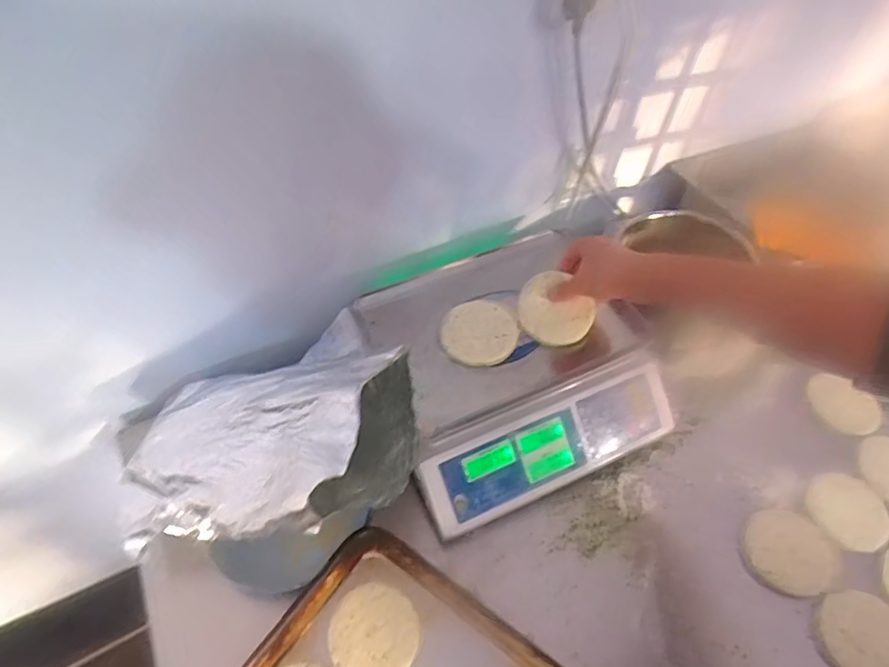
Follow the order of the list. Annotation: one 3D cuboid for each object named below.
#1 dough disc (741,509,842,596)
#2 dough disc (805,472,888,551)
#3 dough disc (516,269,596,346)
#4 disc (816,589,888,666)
[{"bbox_3d":[0.407,0.255,0.644,0.096,0.013,0.098,0,53,0],"label":"dough disc"},{"bbox_3d":[0.498,0.217,0.674,0.093,0.006,0.090,0,53,0],"label":"dough disc"},{"bbox_3d":[0.139,-0.026,0.694,0.095,0.011,0.082,40,88,0],"label":"dough disc"},{"bbox_3d":[0.455,0.328,0.584,0.099,0.014,0.090,0,53,0],"label":"disc"}]

